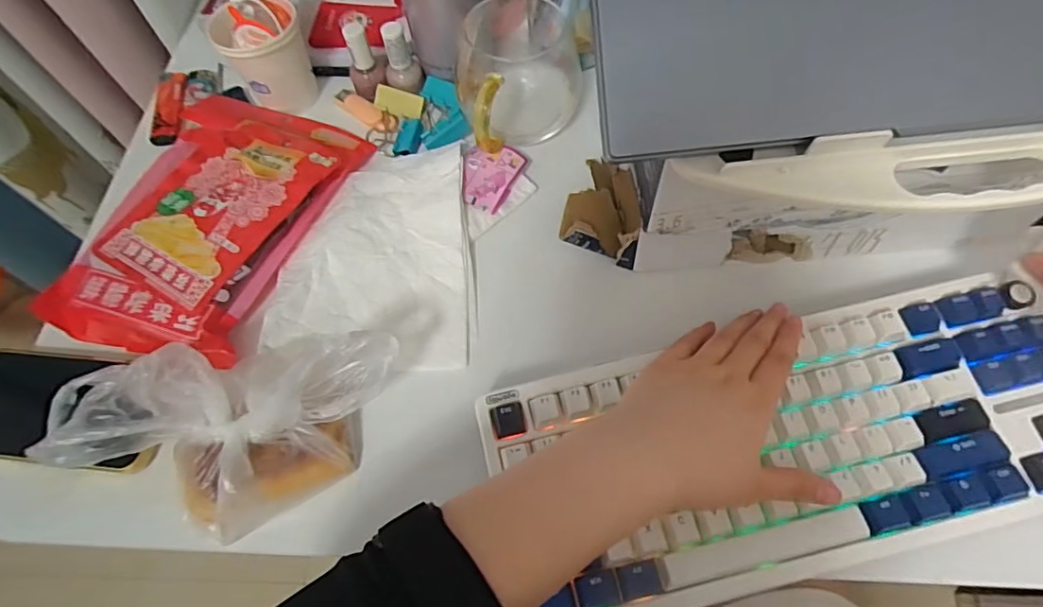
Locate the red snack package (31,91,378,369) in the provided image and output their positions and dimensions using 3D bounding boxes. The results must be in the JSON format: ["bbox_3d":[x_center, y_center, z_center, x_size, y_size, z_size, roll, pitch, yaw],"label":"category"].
[{"bbox_3d":[-0.242,-0.075,0.426,0.165,0.033,0.231,14,64,10],"label":"red snack package"}]

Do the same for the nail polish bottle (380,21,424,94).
[{"bbox_3d":[-0.105,-0.210,0.467,0.030,0.056,0.026,-2,63,2],"label":"nail polish bottle"}]

